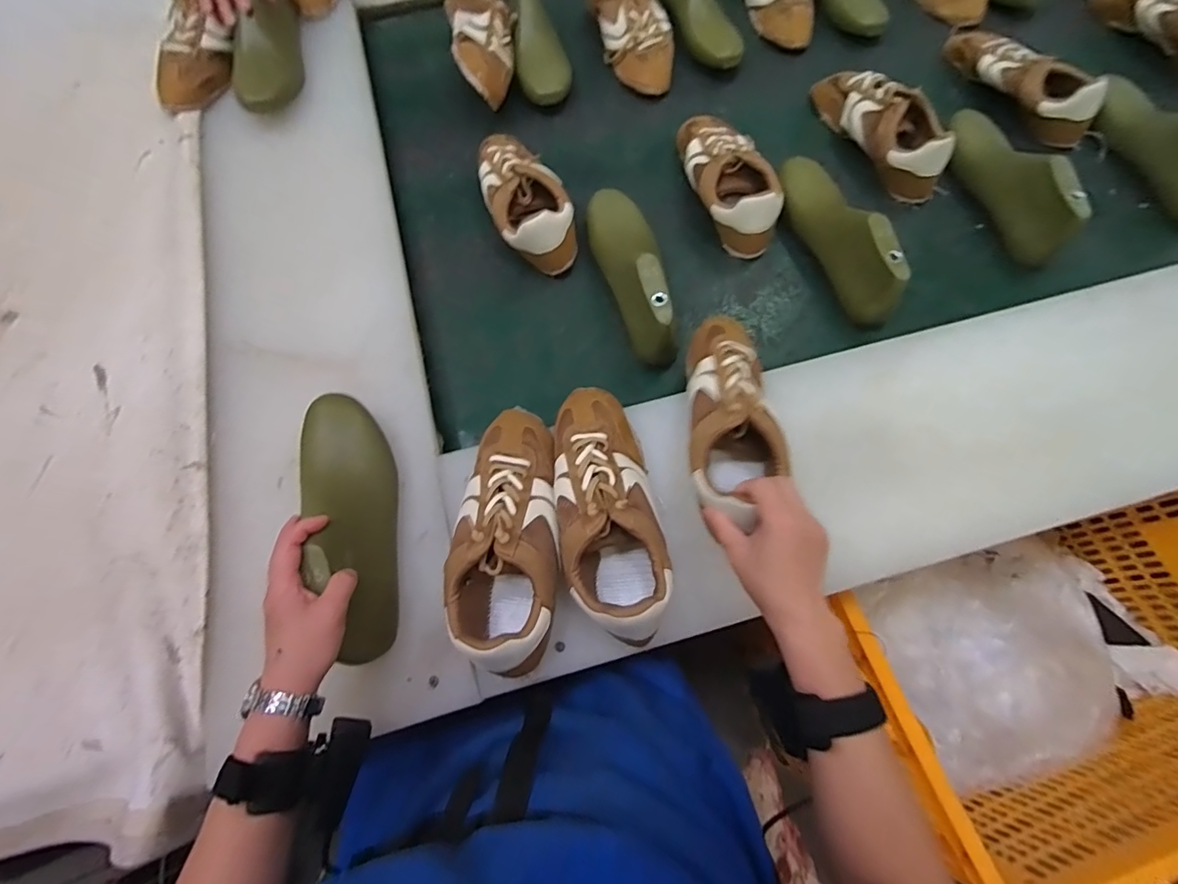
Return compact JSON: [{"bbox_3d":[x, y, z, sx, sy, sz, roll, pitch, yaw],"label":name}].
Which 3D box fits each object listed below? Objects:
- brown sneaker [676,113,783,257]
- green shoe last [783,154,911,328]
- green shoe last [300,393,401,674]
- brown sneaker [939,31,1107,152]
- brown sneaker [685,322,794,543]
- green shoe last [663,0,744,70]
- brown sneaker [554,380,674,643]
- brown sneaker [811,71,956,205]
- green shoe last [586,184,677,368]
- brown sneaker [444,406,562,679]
[{"bbox_3d":[0.189,-0.366,0.704,0.099,0.081,0.235,-13,70,-4],"label":"brown sneaker"},{"bbox_3d":[0.306,-0.274,0.646,0.073,0.088,0.260,-12,70,-4],"label":"green shoe last"},{"bbox_3d":[-0.226,0.064,0.484,0.077,0.096,0.258,-19,64,-6],"label":"green shoe last"},{"bbox_3d":[0.640,-0.546,0.758,0.076,0.068,0.253,-29,72,-10],"label":"brown sneaker"},{"bbox_3d":[0.141,-0.030,0.500,0.088,0.076,0.235,3,62,2],"label":"brown sneaker"},{"bbox_3d":[0.175,-0.710,0.837,0.067,0.084,0.244,-19,70,-6],"label":"green shoe last"},{"bbox_3d":[0.015,0.055,0.481,0.090,0.072,0.240,-8,69,-3],"label":"brown sneaker"},{"bbox_3d":[0.412,-0.457,0.733,0.076,0.078,0.256,-25,71,-9],"label":"brown sneaker"},{"bbox_3d":[0.053,-0.222,0.637,0.069,0.088,0.251,-13,70,-4],"label":"green shoe last"},{"bbox_3d":[-0.076,0.075,0.482,0.096,0.078,0.245,3,69,2],"label":"brown sneaker"}]

